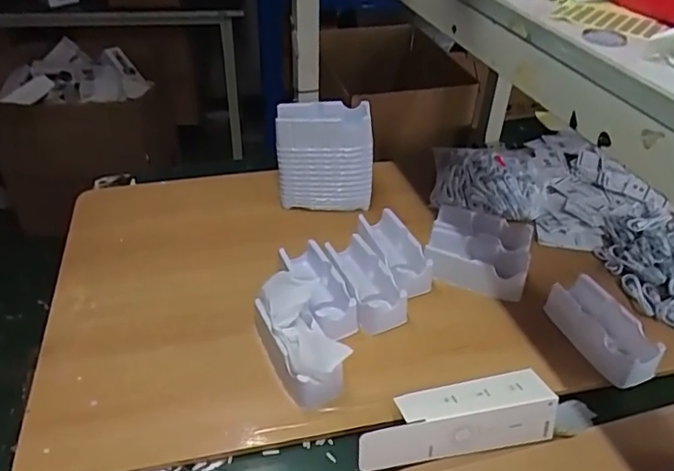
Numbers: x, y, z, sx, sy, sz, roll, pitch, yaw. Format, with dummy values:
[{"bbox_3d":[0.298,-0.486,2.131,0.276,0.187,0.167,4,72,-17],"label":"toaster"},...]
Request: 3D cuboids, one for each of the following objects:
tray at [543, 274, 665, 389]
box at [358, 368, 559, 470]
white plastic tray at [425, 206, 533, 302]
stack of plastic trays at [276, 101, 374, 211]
[{"bbox_3d":[0.384,0.133,0.813,0.078,0.051,0.169,-13,41,-19],"label":"tray"},{"bbox_3d":[0.141,0.218,0.671,0.241,0.058,0.070,-7,38,-10],"label":"box"},{"bbox_3d":[0.238,0.019,0.943,0.159,0.046,0.184,13,40,12],"label":"white plastic tray"},{"bbox_3d":[-0.021,-0.147,1.000,0.167,0.166,0.086,1,38,-3],"label":"stack of plastic trays"}]

